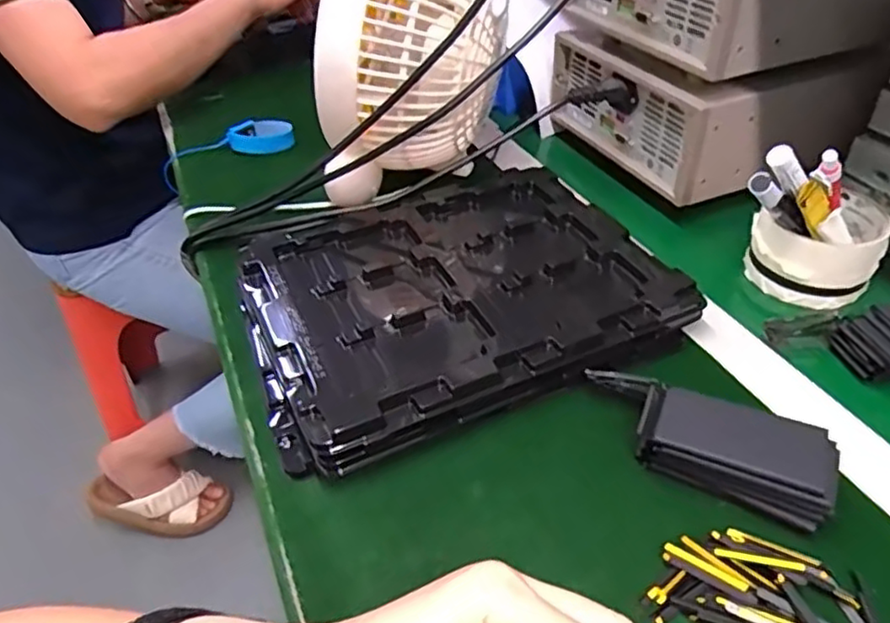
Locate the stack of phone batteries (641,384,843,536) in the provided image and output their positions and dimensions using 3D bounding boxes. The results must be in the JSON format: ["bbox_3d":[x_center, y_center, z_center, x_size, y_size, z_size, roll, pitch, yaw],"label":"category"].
[{"bbox_3d":[0.159,0.076,0.356,0.098,0.026,0.049,18,46,22],"label":"stack of phone batteries"}]

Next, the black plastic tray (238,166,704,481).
[{"bbox_3d":[0.006,-0.017,0.467,0.283,0.028,0.228,-15,43,-14],"label":"black plastic tray"}]

